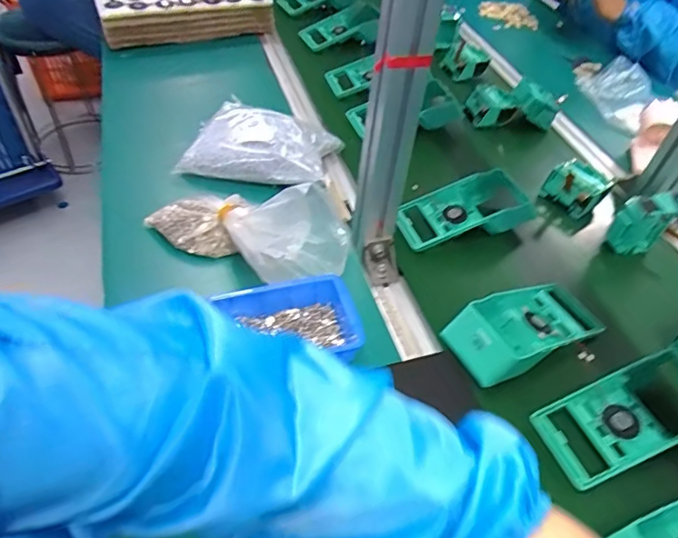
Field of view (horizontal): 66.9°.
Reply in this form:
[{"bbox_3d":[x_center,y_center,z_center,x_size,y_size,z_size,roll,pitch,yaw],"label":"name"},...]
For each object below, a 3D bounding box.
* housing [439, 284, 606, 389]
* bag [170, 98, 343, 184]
[{"bbox_3d":[0.209,0.058,0.564,0.186,0.048,0.084,-23,53,-22],"label":"housing"},{"bbox_3d":[-0.112,-0.188,0.752,0.201,0.048,0.161,12,48,8],"label":"bag"}]

